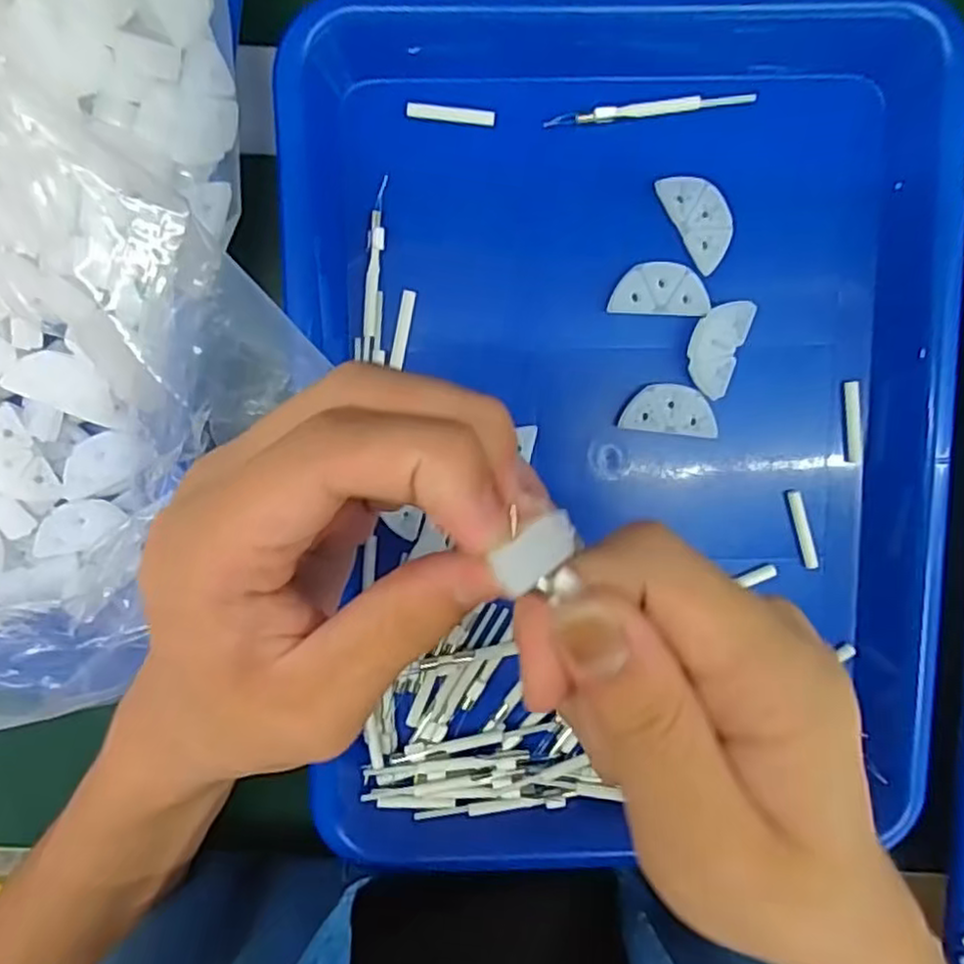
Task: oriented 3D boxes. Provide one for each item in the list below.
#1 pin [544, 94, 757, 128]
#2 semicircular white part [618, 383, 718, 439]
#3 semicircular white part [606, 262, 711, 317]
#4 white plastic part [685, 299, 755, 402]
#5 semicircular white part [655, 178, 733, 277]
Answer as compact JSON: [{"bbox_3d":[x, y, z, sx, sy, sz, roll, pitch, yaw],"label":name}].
[{"bbox_3d":[0.065,-0.143,0.265,0.079,0.004,0.005,-6,97,-1],"label":"pin"},{"bbox_3d":[0.077,-0.029,0.279,0.038,0.004,0.019,6,96,-2],"label":"semicircular white part"},{"bbox_3d":[0.070,-0.076,0.273,0.037,0.004,0.020,3,97,-2],"label":"semicircular white part"},{"bbox_3d":[0.093,-0.054,0.273,0.020,0.004,0.038,18,96,-4],"label":"white plastic part"},{"bbox_3d":[0.086,-0.103,0.270,0.019,0.005,0.039,-31,96,2],"label":"semicircular white part"}]

